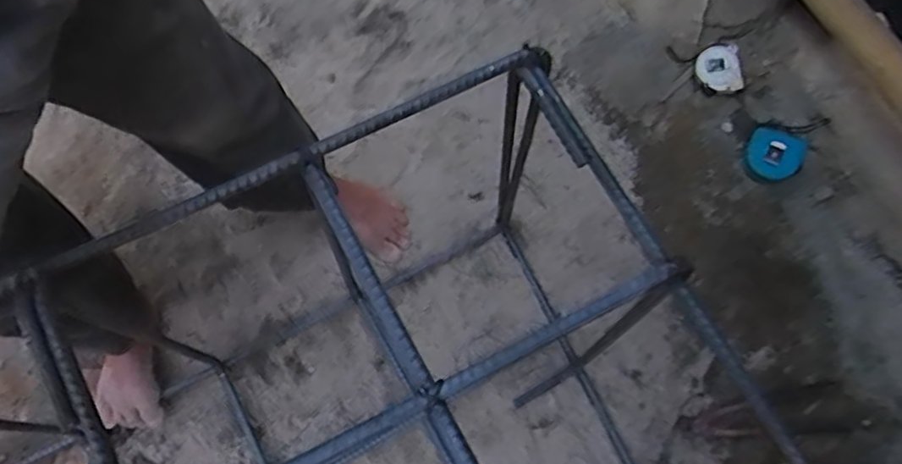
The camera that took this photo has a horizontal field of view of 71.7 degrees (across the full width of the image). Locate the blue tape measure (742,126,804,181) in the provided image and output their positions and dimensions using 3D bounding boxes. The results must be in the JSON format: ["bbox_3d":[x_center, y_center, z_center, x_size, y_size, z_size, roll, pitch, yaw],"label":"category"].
[{"bbox_3d":[0.477,-0.111,0.928,0.085,0.024,0.085,29,96,31],"label":"blue tape measure"}]

